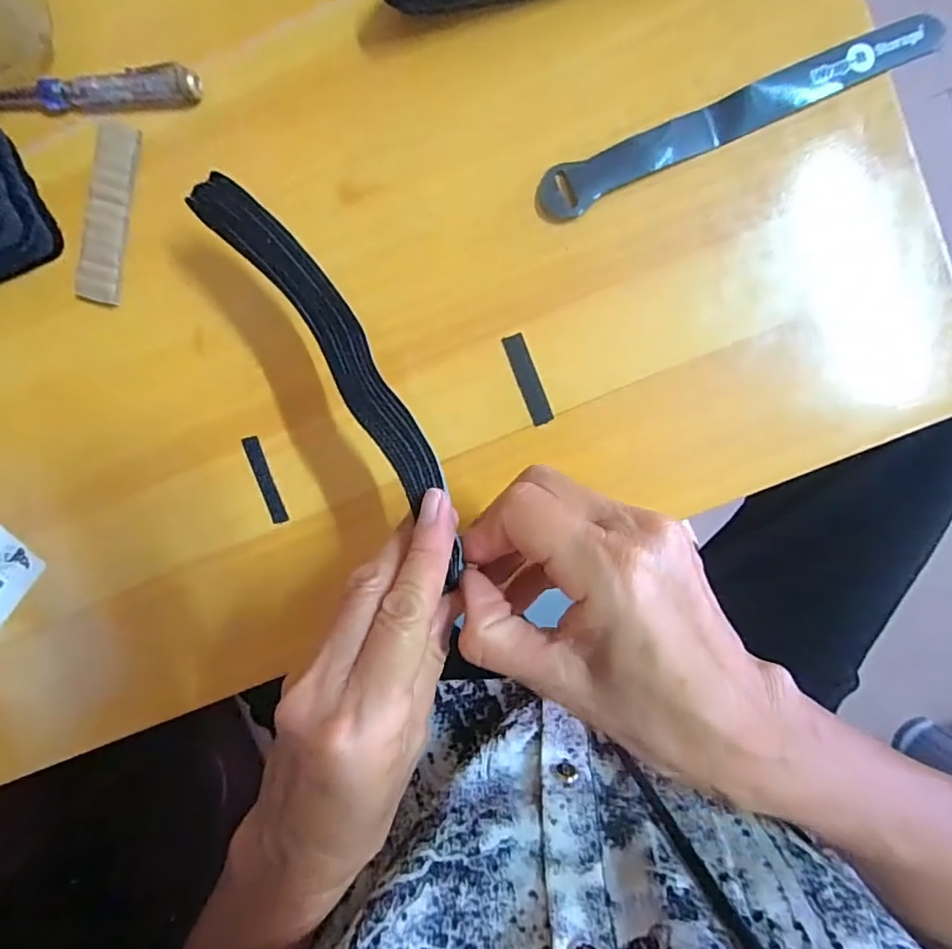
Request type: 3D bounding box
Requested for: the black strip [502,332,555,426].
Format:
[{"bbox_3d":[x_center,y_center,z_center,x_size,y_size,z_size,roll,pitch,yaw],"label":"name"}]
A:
[{"bbox_3d":[0.027,-0.048,0.290,0.011,0.004,0.047,-21,95,4],"label":"black strip"}]

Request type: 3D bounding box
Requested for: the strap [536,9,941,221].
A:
[{"bbox_3d":[0.124,-0.170,0.273,0.198,0.004,0.023,-21,95,4],"label":"strap"}]

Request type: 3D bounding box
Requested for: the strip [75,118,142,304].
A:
[{"bbox_3d":[-0.187,-0.132,0.288,0.024,0.004,0.086,11,96,1],"label":"strip"}]

